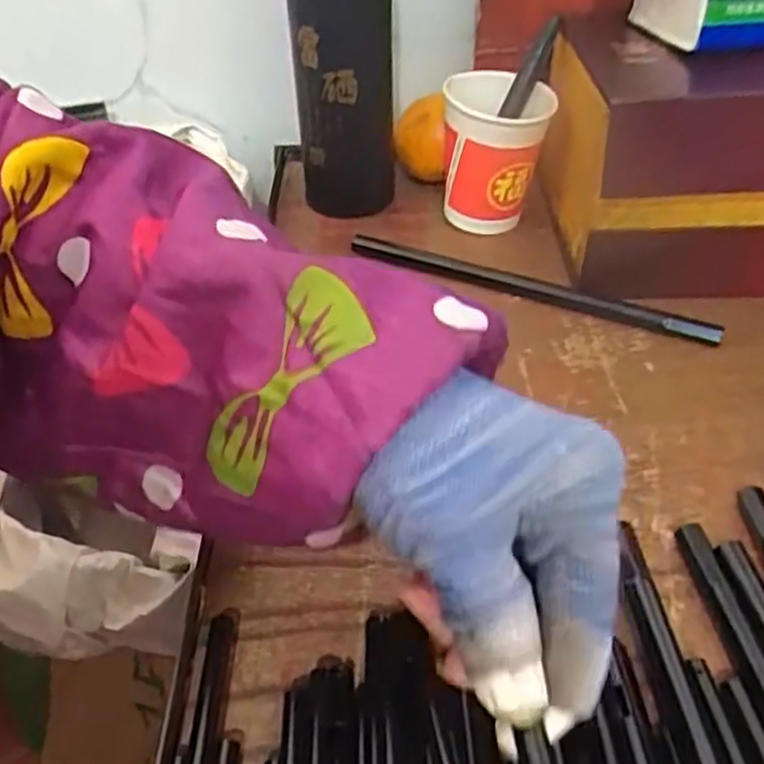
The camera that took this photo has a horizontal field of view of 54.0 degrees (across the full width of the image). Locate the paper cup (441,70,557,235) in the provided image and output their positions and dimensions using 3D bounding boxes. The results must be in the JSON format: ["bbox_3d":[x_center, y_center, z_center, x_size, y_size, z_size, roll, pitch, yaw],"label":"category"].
[{"bbox_3d":[0.076,-0.152,0.502,0.068,0.087,0.073,-1,42,1],"label":"paper cup"}]

